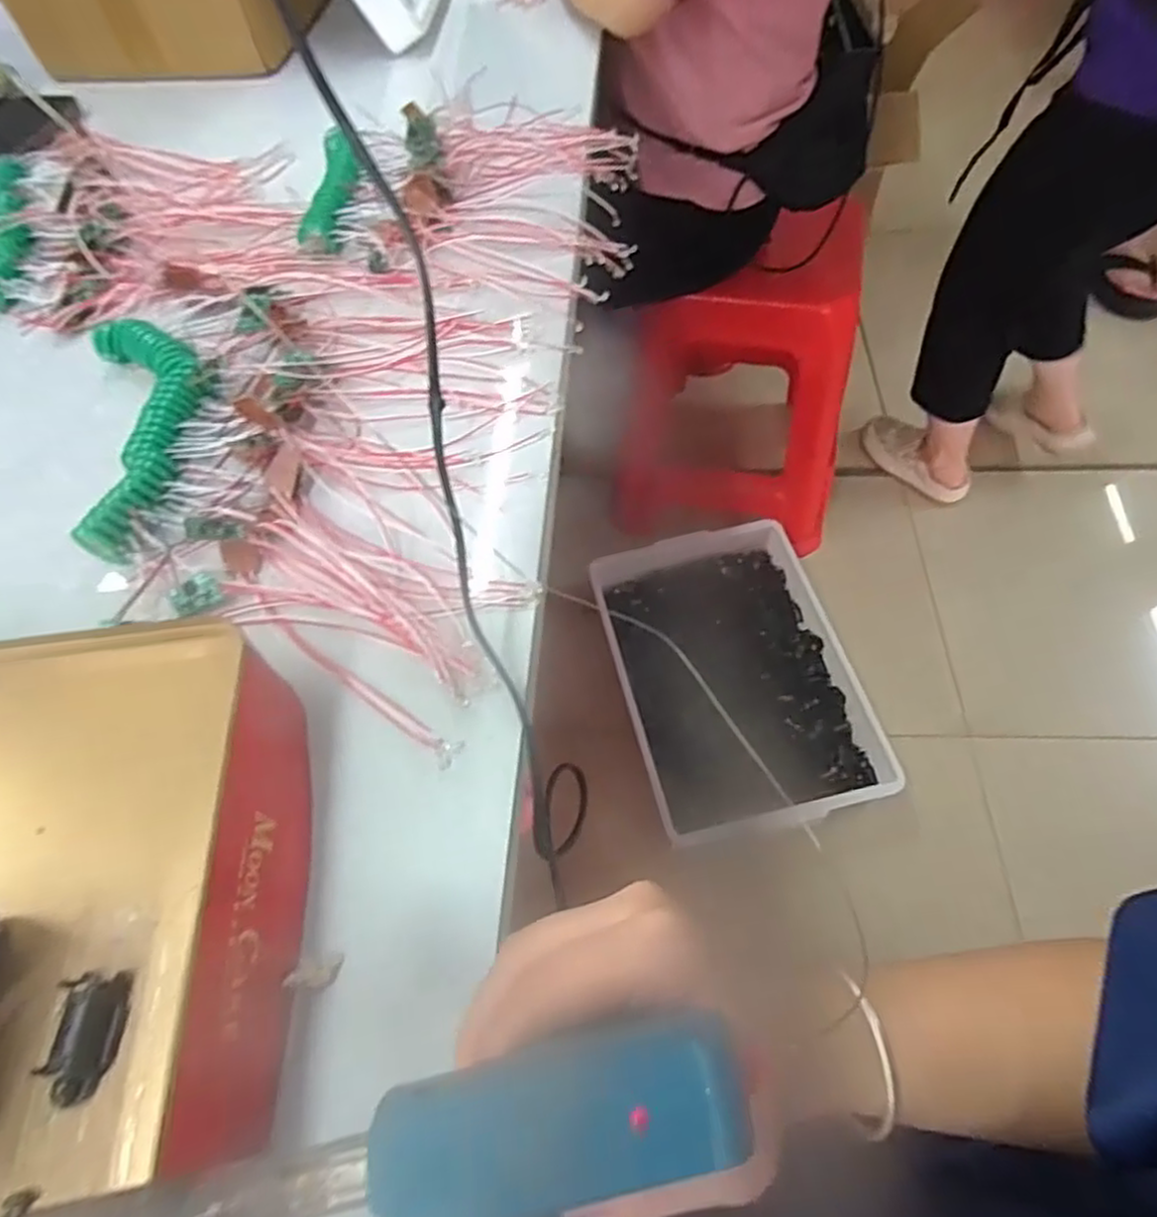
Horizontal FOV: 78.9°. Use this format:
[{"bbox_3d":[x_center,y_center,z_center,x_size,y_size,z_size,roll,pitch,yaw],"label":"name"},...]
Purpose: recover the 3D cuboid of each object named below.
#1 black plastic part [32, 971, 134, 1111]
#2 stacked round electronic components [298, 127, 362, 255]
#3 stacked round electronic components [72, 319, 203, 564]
[{"bbox_3d":[-0.156,0.135,0.223,0.017,0.011,0.035,0,58,4],"label":"black plastic part"},{"bbox_3d":[-0.202,-0.351,0.588,0.038,0.024,0.145,-2,58,3],"label":"stacked round electronic components"},{"bbox_3d":[-0.277,-0.121,0.453,0.072,0.019,0.201,-17,59,-7],"label":"stacked round electronic components"}]

